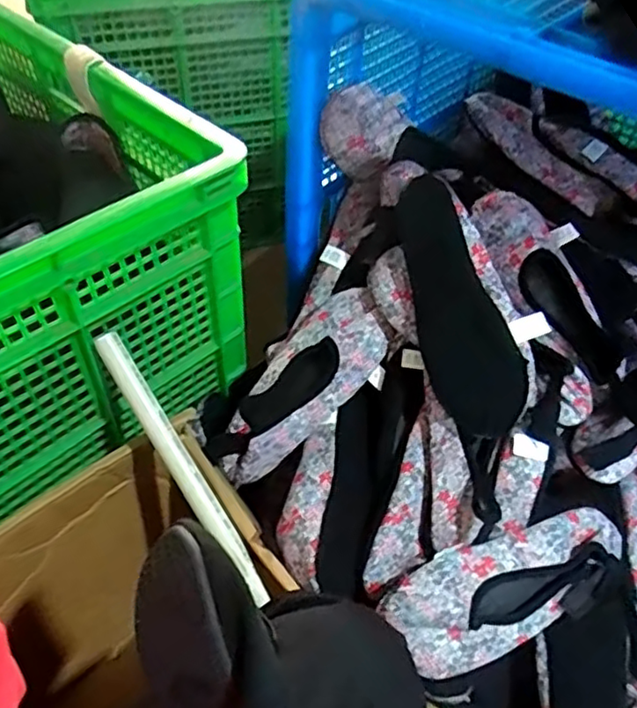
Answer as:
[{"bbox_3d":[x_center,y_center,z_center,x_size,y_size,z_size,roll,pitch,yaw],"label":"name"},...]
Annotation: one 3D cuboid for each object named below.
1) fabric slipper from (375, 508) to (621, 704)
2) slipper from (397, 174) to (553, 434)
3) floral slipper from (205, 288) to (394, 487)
[{"bbox_3d":[0.181,0.220,0.609,0.244,0.065,0.118,-21,88,-15],"label":"fabric slipper"},{"bbox_3d":[0.135,-0.049,0.646,0.035,0.097,0.265,-3,70,-53],"label":"slipper"},{"bbox_3d":[-0.021,0.034,0.707,0.245,0.053,0.094,-48,60,-2],"label":"floral slipper"}]

